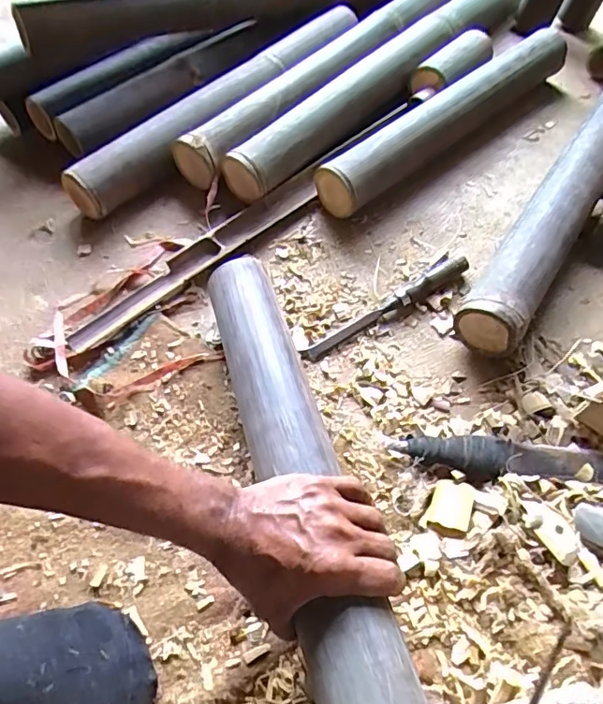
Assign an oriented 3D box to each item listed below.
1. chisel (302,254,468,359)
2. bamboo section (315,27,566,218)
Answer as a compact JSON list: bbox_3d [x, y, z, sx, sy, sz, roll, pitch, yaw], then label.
[{"bbox_3d":[0.107,-0.058,0.659,0.243,0.026,0.024,-27,59,-15],"label":"chisel"},{"bbox_3d":[0.231,-0.362,0.835,0.524,0.077,0.078,-38,63,-21],"label":"bamboo section"}]

